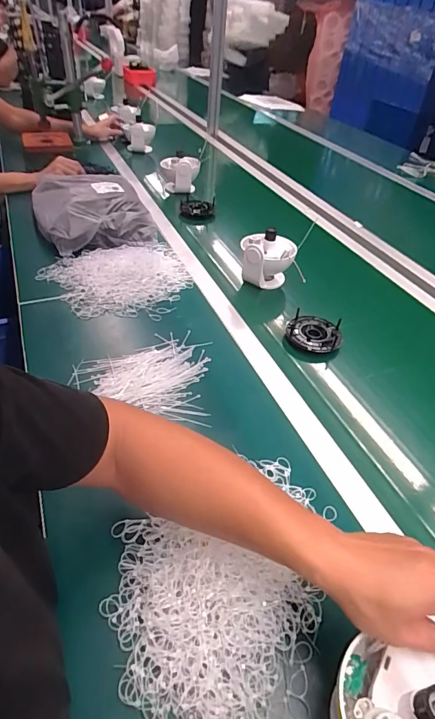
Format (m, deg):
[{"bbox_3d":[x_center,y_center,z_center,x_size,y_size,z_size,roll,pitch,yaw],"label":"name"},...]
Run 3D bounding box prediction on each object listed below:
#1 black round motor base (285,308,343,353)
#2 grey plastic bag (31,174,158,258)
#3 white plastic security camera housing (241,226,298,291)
[{"bbox_3d":[0.177,-0.046,0.750,0.099,0.031,0.087,19,45,8],"label":"black round motor base"},{"bbox_3d":[-0.315,-0.378,1.000,0.251,0.074,0.331,-15,49,-24],"label":"grey plastic bag"},{"bbox_3d":[0.106,-0.201,0.855,0.110,0.118,0.079,7,44,-3],"label":"white plastic security camera housing"}]

